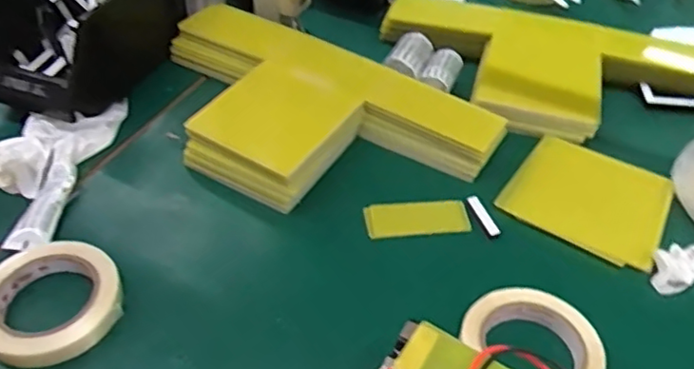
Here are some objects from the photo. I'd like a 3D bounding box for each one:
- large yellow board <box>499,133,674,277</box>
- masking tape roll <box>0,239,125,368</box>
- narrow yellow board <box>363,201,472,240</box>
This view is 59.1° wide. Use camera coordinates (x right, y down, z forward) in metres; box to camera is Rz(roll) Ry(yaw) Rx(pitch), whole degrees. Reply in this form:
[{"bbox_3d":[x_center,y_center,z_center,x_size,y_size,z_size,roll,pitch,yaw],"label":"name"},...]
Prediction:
[{"bbox_3d":[0.256,0.014,0.648,0.155,0.006,0.133,26,55,18],"label":"large yellow board"},{"bbox_3d":[-0.248,0.097,0.515,0.111,0.033,0.110,-21,49,-21],"label":"masking tape roll"},{"bbox_3d":[0.072,0.035,0.629,0.106,0.009,0.042,-4,45,-6],"label":"narrow yellow board"}]

